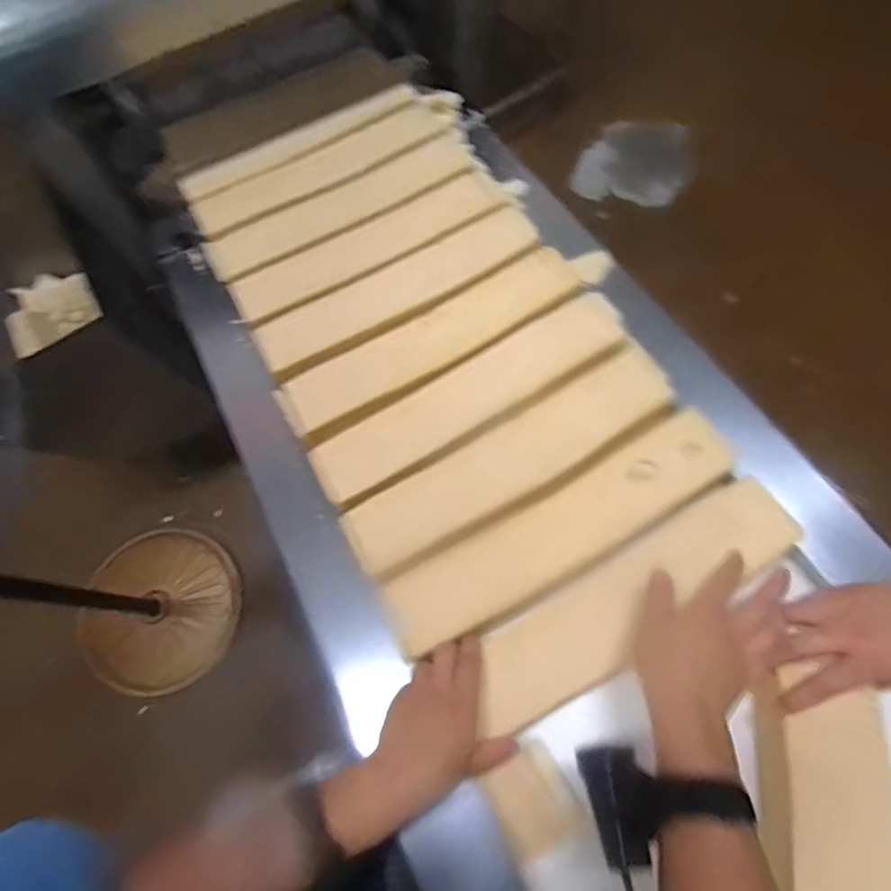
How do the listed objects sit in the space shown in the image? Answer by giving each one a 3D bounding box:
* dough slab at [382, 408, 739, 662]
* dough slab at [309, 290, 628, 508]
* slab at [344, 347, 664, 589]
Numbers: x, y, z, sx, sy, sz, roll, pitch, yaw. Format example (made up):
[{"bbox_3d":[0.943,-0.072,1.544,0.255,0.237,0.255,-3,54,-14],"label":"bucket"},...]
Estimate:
[{"bbox_3d":[0.111,0.086,0.564,0.364,0.026,0.077,-31,72,-3],"label":"dough slab"},{"bbox_3d":[0.033,-0.058,0.631,0.373,0.027,0.078,-30,72,-8],"label":"dough slab"},{"bbox_3d":[0.073,0.014,0.604,0.368,0.022,0.079,-31,73,-9],"label":"slab"}]

